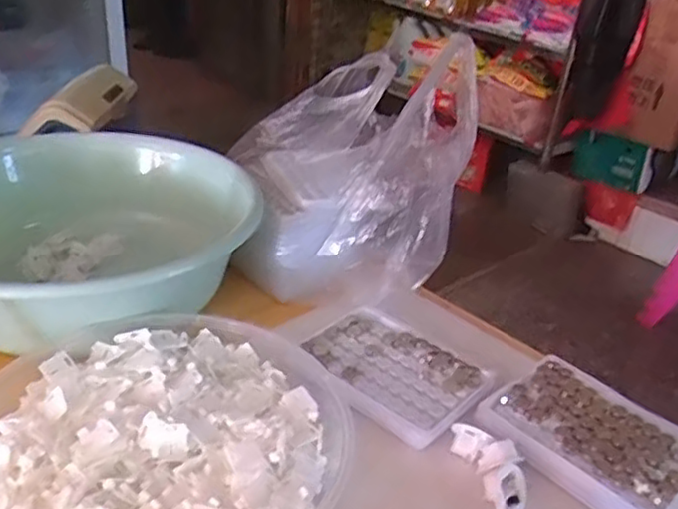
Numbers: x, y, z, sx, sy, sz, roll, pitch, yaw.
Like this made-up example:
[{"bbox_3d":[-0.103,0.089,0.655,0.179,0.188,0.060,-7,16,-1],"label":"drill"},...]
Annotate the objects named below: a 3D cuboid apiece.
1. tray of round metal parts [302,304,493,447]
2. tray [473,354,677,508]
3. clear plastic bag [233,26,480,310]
[{"bbox_3d":[0.039,0.083,0.509,0.132,0.012,0.099,28,35,31],"label":"tray of round metal parts"},{"bbox_3d":[0.170,0.124,0.459,0.127,0.024,0.099,31,37,35],"label":"tray"},{"bbox_3d":[0.007,-0.074,0.631,0.199,0.173,0.228,7,29,-3],"label":"clear plastic bag"}]

